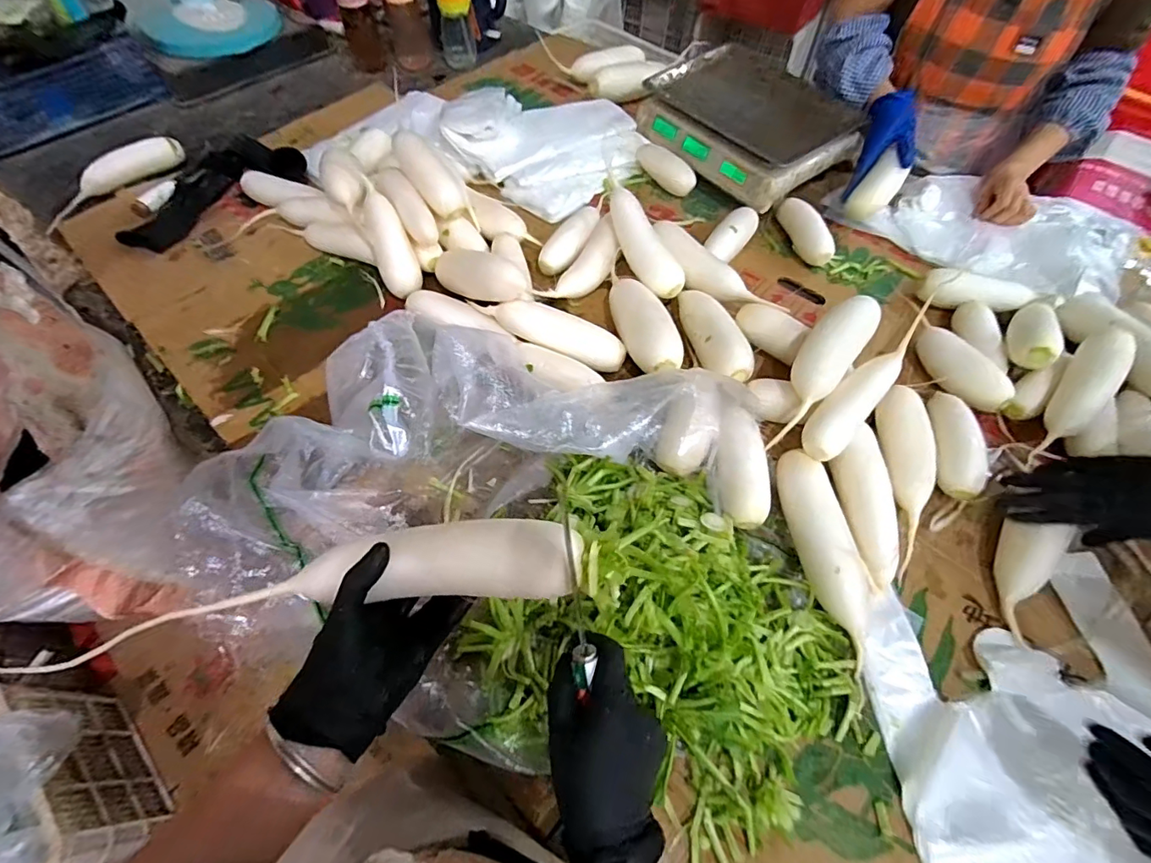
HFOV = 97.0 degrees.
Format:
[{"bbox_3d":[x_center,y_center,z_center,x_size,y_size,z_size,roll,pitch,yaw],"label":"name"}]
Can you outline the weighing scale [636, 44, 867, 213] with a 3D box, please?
[{"bbox_3d":[0.320,-0.585,0.952,0.298,0.091,0.355,-34,65,-20],"label":"weighing scale"}]

